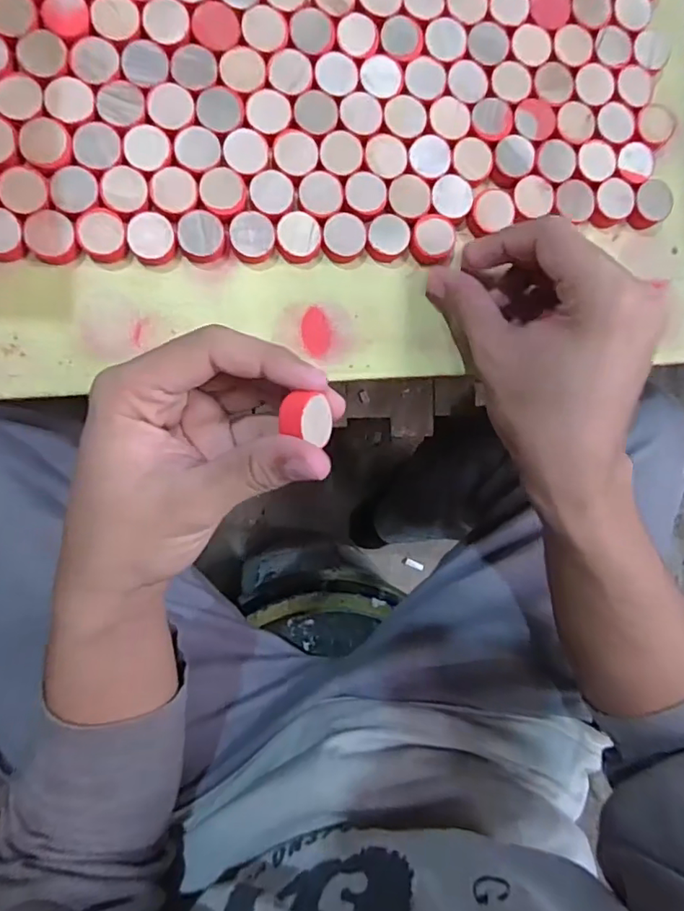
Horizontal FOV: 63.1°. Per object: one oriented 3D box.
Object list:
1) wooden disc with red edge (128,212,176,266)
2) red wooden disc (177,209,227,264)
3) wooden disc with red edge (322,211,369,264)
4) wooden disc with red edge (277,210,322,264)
[{"bbox_3d":[-0.091,-0.104,0.267,0.021,0.007,0.023,0,91,-7],"label":"wooden disc with red edge"},{"bbox_3d":[-0.068,-0.107,0.272,0.022,0.010,0.022,0,91,-7],"label":"red wooden disc"},{"bbox_3d":[0.001,-0.109,0.282,0.022,0.011,0.021,0,91,-7],"label":"wooden disc with red edge"},{"bbox_3d":[-0.022,-0.109,0.278,0.021,0.008,0.022,0,91,-7],"label":"wooden disc with red edge"}]

